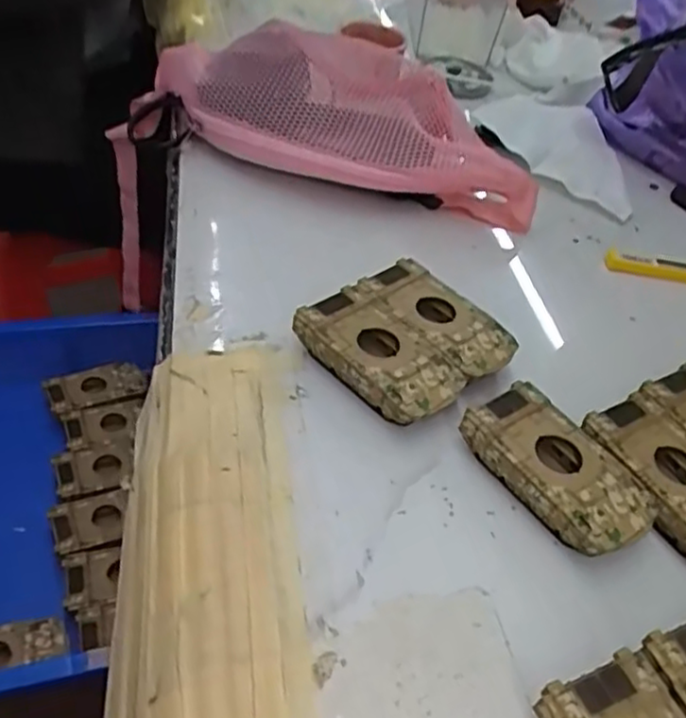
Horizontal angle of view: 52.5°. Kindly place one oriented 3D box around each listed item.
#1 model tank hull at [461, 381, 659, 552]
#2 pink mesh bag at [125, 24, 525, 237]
[{"bbox_3d":[0.109,0.056,0.353,0.051,0.025,0.093,-23,53,-31],"label":"model tank hull"},{"bbox_3d":[-0.027,-0.182,0.546,0.351,0.105,0.120,17,43,5],"label":"pink mesh bag"}]

